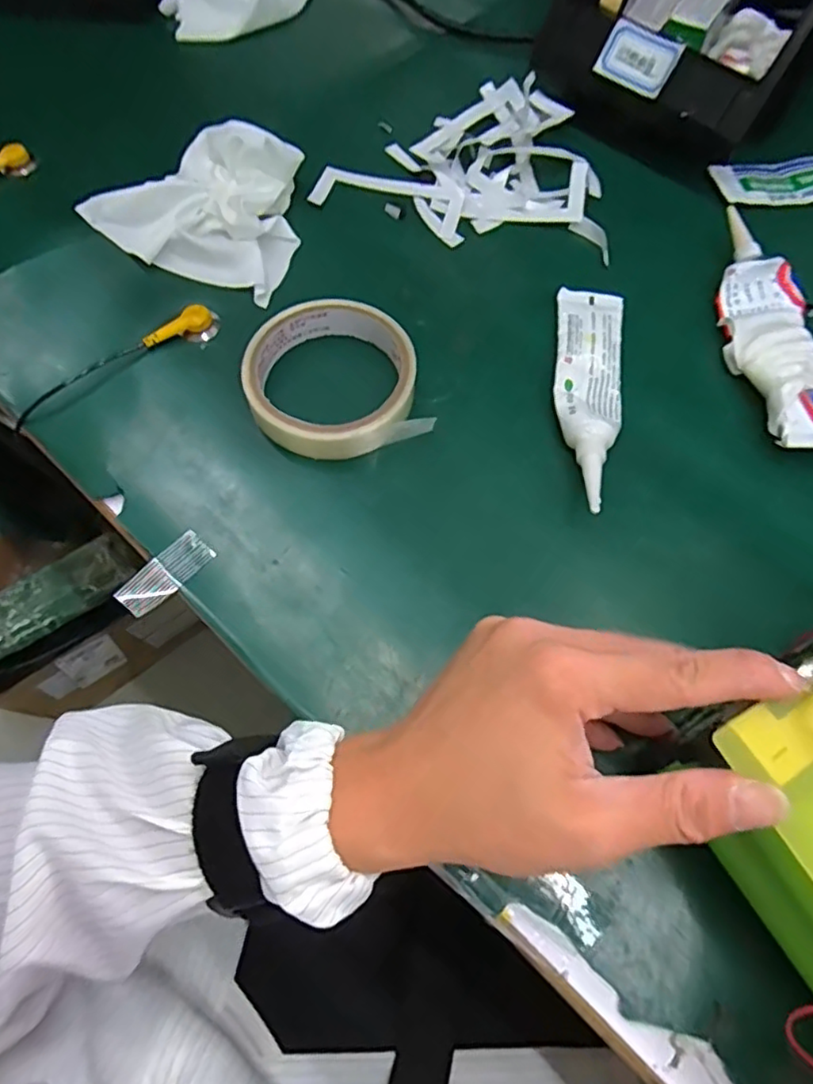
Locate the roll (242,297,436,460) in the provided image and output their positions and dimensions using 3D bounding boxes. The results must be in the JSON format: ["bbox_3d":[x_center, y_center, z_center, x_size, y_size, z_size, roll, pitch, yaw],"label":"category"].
[{"bbox_3d":[-0.041,-0.090,0.343,0.091,0.022,0.090,1,65,-2],"label":"roll"}]

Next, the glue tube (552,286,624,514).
[{"bbox_3d":[0.100,-0.083,0.343,0.036,0.018,0.153,10,66,2],"label":"glue tube"}]

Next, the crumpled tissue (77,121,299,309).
[{"bbox_3d":[-0.131,-0.215,0.386,0.134,0.041,0.098,18,66,6],"label":"crumpled tissue"}]

